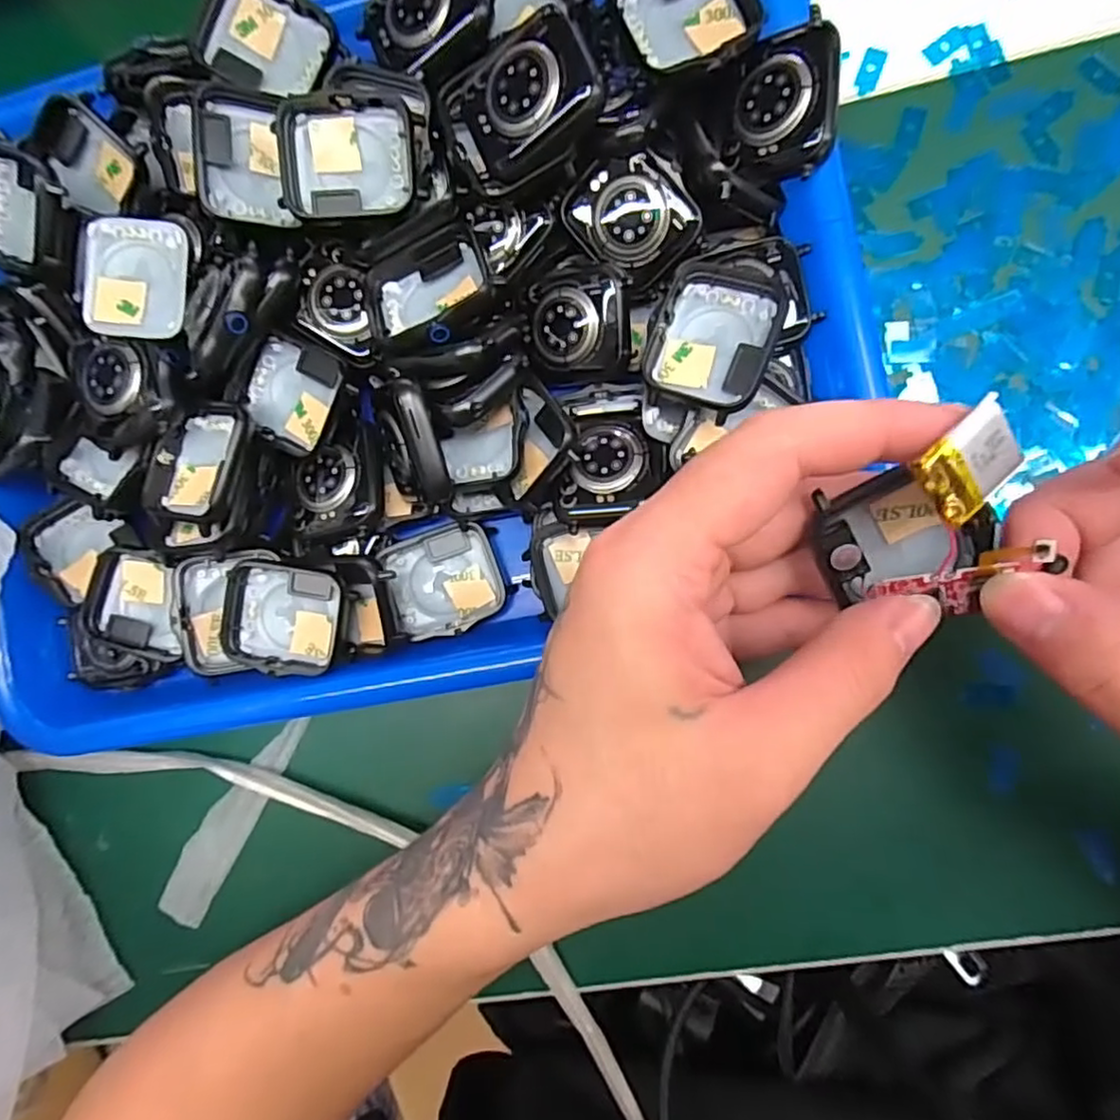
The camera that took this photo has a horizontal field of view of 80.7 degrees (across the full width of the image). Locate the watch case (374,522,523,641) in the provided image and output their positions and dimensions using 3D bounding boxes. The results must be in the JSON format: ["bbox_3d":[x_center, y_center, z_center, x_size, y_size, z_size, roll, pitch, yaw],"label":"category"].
[{"bbox_3d":[-0.042,0.007,0.241,0.044,0.016,0.038,-17,92,-12],"label":"watch case"}]

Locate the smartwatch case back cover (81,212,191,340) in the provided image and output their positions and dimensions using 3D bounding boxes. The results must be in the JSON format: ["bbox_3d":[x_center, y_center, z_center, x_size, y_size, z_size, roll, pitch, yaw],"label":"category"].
[{"bbox_3d":[-0.143,-0.094,0.220,0.033,0.009,0.039,6,89,8],"label":"smartwatch case back cover"}]

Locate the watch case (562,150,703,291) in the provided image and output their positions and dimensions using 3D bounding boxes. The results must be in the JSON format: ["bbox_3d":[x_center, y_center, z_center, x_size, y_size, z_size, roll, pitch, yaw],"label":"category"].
[{"bbox_3d":[0.025,-0.114,0.220,0.033,0.015,0.038,-40,84,5],"label":"watch case"}]

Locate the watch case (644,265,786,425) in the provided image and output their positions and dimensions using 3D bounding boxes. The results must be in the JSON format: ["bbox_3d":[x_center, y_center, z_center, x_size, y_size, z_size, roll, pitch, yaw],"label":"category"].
[{"bbox_3d":[0.049,-0.071,0.208,0.037,0.013,0.045,20,91,8],"label":"watch case"}]

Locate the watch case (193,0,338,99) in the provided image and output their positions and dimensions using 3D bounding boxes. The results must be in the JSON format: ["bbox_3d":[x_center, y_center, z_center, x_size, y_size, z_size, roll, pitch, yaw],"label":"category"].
[{"bbox_3d":[-0.101,-0.179,0.229,0.041,0.010,0.034,19,94,-14],"label":"watch case"}]

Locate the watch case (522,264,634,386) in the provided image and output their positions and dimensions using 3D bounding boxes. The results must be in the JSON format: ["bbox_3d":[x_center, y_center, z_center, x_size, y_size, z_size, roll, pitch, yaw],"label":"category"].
[{"bbox_3d":[0.005,-0.081,0.229,0.038,0.011,0.037,0,104,21],"label":"watch case"}]

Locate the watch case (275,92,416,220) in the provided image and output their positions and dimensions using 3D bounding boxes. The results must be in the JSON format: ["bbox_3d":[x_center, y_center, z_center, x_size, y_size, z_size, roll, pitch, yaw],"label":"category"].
[{"bbox_3d":[-0.068,-0.131,0.212,0.042,0.012,0.033,-3,88,7],"label":"watch case"}]

